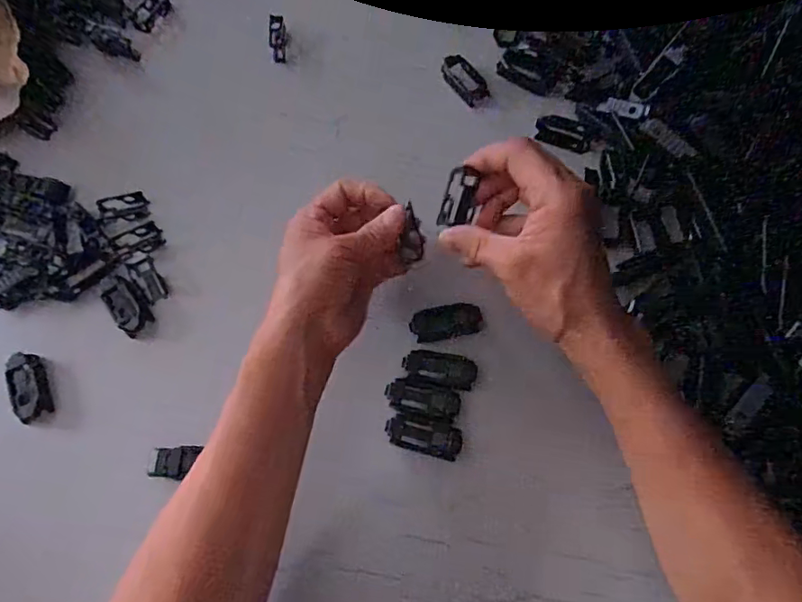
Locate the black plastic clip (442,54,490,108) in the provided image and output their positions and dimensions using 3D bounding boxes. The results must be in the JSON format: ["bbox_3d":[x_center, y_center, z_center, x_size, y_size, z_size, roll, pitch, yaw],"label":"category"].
[{"bbox_3d":[0.055,-0.190,0.458,0.025,0.006,0.052,-35,73,-12],"label":"black plastic clip"}]

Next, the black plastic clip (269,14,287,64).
[{"bbox_3d":[-0.111,-0.236,0.482,0.013,0.012,0.042,-4,93,1],"label":"black plastic clip"}]

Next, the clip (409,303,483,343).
[{"bbox_3d":[0.033,0.015,0.382,0.050,0.005,0.023,-10,69,-3],"label":"clip"}]

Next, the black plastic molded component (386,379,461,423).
[{"bbox_3d":[0.015,0.067,0.363,0.050,0.005,0.023,11,70,5],"label":"black plastic molded component"}]

